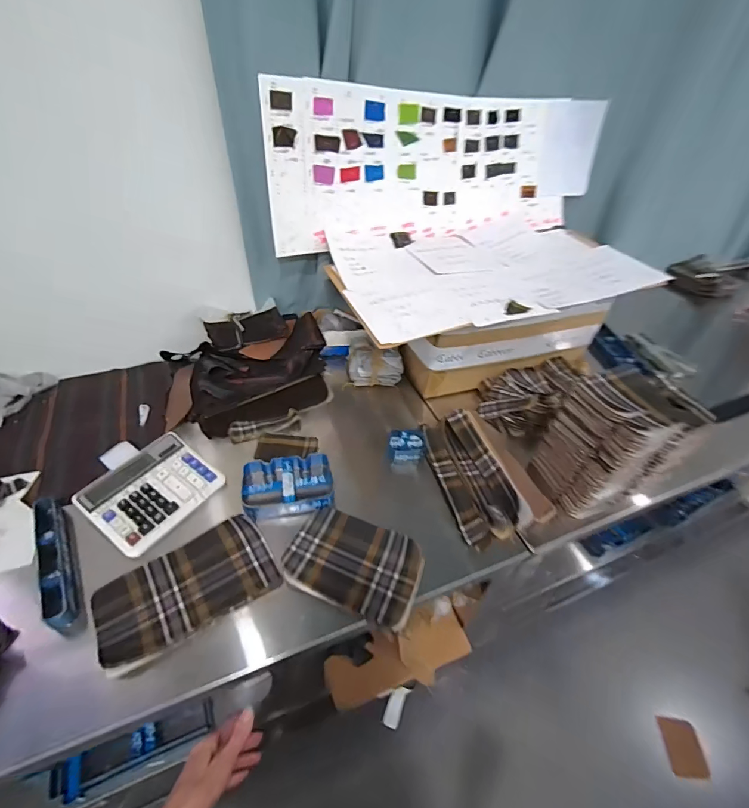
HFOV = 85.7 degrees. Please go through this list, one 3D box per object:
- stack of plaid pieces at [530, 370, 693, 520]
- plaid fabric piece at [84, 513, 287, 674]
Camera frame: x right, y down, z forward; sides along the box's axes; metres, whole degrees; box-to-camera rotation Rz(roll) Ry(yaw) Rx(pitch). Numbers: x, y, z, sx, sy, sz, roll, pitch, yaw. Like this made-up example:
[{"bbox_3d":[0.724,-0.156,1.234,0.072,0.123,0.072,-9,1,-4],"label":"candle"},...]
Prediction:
[{"bbox_3d":[0.383,0.072,0.691,0.117,0.231,0.139,-16,51,-20],"label":"stack of plaid pieces"},{"bbox_3d":[-0.264,0.256,0.573,0.230,0.016,0.127,-22,53,-25],"label":"plaid fabric piece"}]

